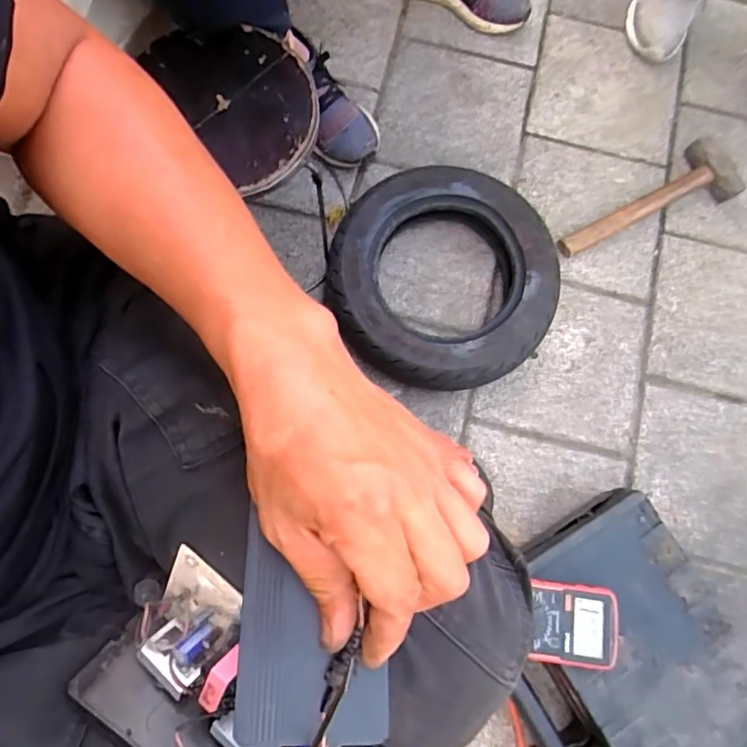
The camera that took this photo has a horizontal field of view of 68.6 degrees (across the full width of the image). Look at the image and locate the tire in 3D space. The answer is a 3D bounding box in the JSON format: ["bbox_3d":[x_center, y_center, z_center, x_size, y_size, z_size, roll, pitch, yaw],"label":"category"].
[{"bbox_3d":[0.103,-0.134,0.798,0.325,0.088,0.330,0,77,-2],"label":"tire"}]

